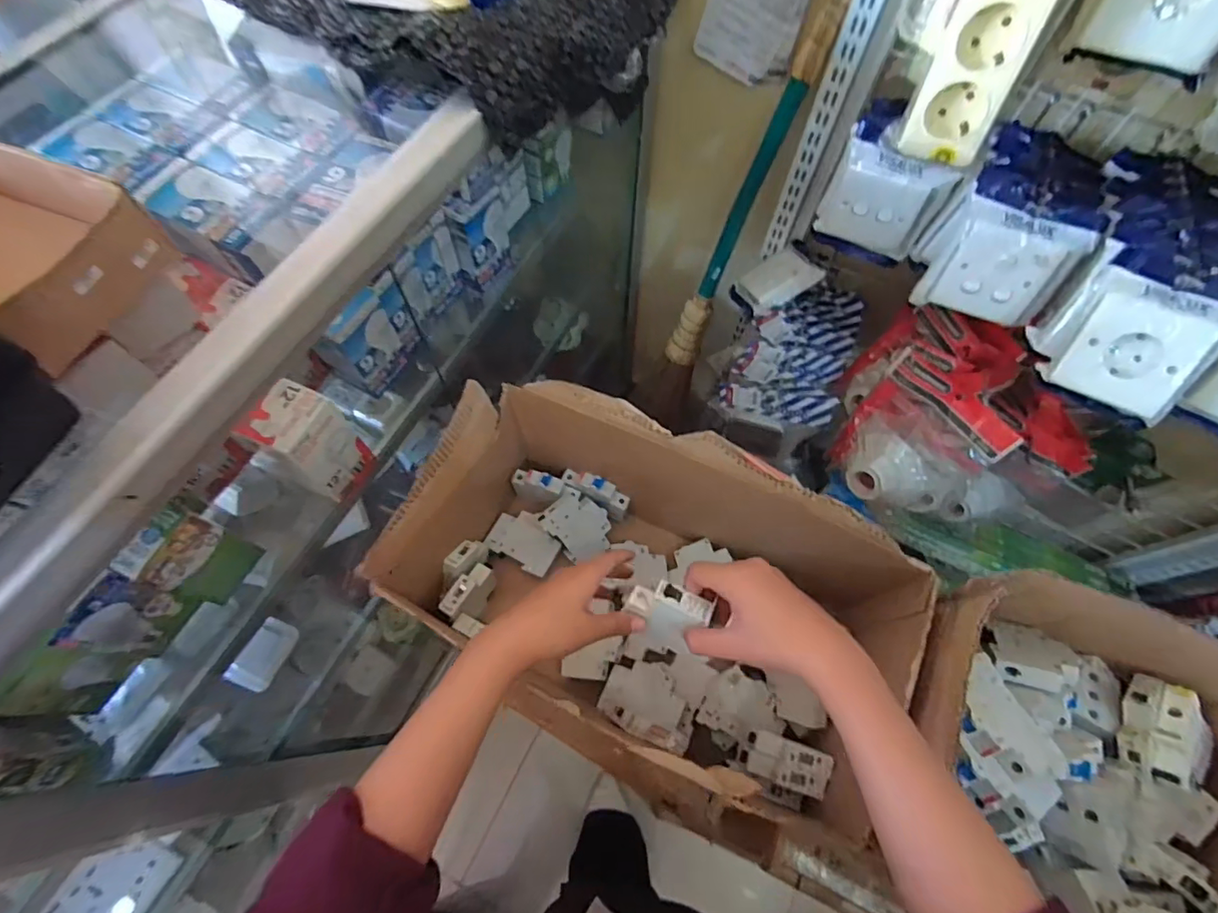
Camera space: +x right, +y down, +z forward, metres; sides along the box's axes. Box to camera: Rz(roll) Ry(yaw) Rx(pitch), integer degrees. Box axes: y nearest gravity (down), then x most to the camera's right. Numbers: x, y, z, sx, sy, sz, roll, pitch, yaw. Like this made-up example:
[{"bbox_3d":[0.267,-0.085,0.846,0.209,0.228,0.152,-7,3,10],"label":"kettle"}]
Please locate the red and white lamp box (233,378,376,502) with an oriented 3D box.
[{"bbox_3d":[-0.274,-0.008,0.514,0.053,0.117,0.066,26,67,10],"label":"red and white lamp box"}]

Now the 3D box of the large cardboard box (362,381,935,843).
[{"bbox_3d":[0.035,0.125,0.548,0.453,0.216,0.261,21,67,8],"label":"large cardboard box"}]

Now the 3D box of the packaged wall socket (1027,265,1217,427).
[{"bbox_3d":[0.458,-0.102,0.491,0.116,0.107,0.062,34,28,16],"label":"packaged wall socket"}]

